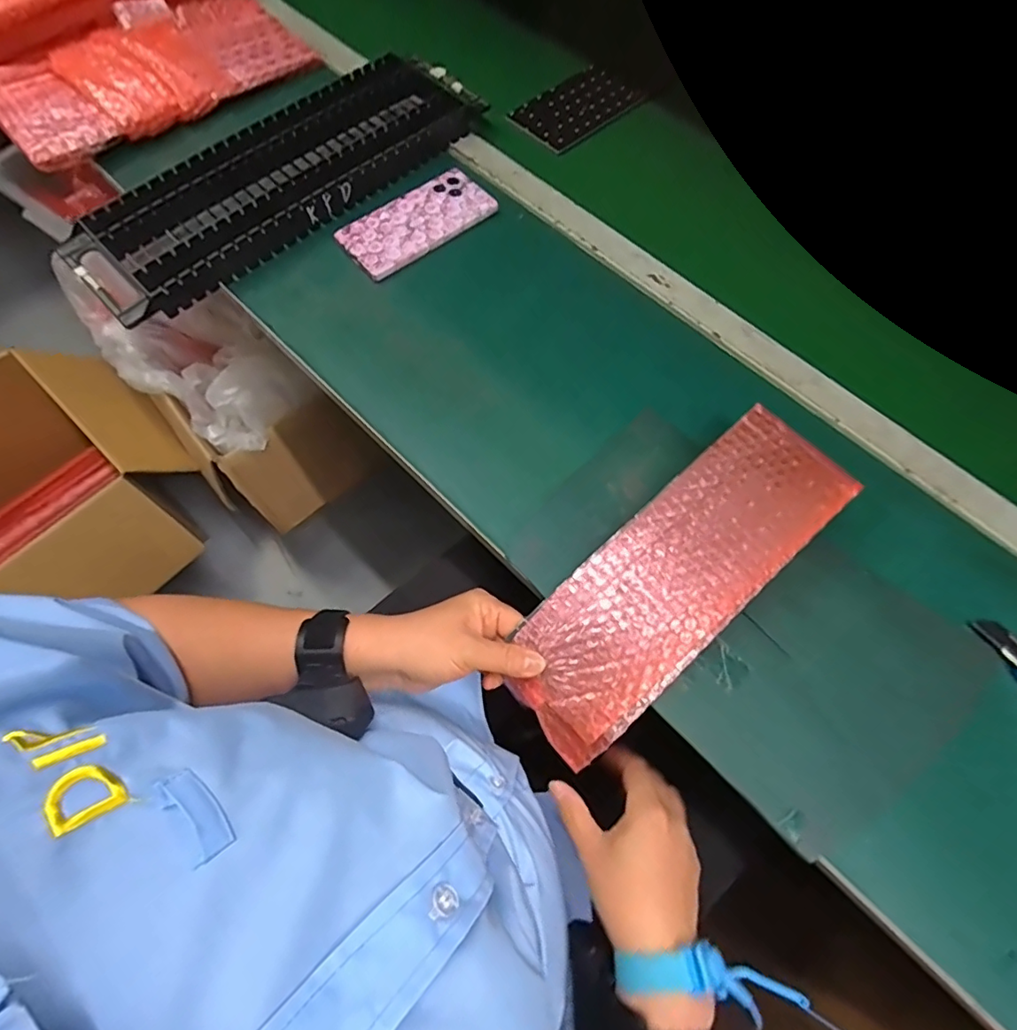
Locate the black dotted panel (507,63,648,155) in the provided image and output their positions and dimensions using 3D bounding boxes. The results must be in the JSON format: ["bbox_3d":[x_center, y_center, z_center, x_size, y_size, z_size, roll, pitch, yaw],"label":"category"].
[{"bbox_3d":[0.090,-0.506,0.653,0.102,0.011,0.170,41,72,14],"label":"black dotted panel"}]

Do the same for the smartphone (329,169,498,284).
[{"bbox_3d":[-0.095,-0.309,0.555,0.166,0.011,0.074,-40,74,-17],"label":"smartphone"}]

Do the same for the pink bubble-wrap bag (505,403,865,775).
[{"bbox_3d":[0.127,0.045,0.404,0.297,0.018,0.104,-44,75,-8],"label":"pink bubble-wrap bag"}]

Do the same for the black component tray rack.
[{"bbox_3d":[-0.241,-0.367,0.565,0.146,0.034,0.447,41,71,14],"label":"black component tray rack"}]

